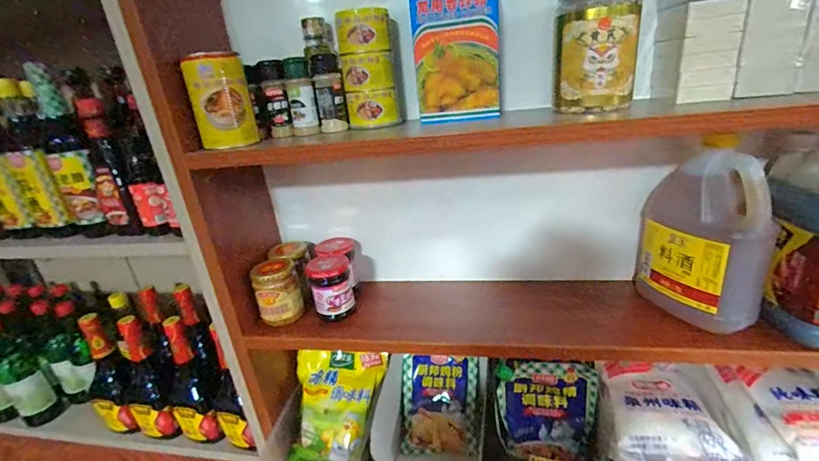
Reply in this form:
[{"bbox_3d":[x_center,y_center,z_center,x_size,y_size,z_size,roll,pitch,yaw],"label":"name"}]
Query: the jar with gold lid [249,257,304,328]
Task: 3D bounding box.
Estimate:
[{"bbox_3d":[-0.204,0.095,0.616,0.063,0.082,0.067,-14,23,-18],"label":"jar with gold lid"}]

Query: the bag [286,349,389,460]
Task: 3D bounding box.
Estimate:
[{"bbox_3d":[-0.131,0.312,0.696,0.162,0.032,0.190,-1,65,17],"label":"bag"}]

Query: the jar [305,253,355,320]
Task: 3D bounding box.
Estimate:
[{"bbox_3d":[-0.120,0.087,0.619,0.062,0.082,0.070,-10,22,-8],"label":"jar"}]

